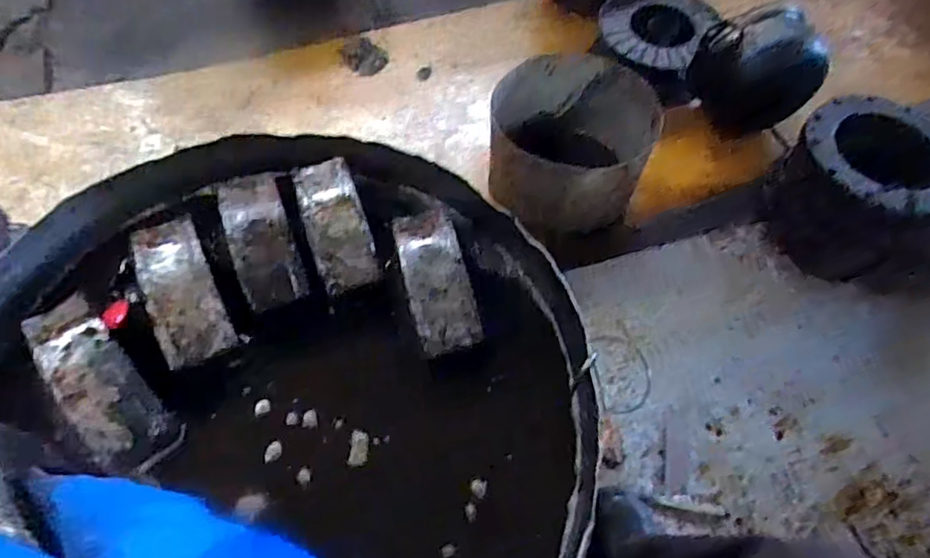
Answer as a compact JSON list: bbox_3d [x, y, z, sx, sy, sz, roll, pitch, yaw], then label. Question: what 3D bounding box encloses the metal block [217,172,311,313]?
[{"bbox_3d":[-0.206,-0.043,0.604,0.060,0.036,0.146,-18,64,-13],"label":"metal block"}]

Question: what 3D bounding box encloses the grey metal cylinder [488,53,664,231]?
[{"bbox_3d":[0.177,-0.228,1.085,0.284,0.193,0.293,1,61,-2],"label":"grey metal cylinder"}]

